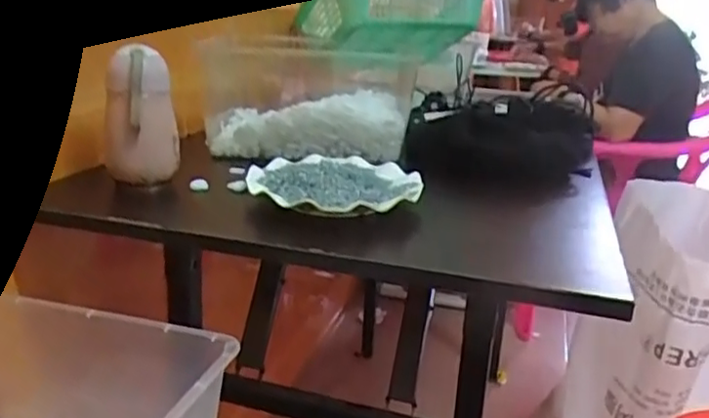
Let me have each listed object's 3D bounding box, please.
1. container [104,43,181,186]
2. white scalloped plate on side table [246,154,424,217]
[{"bbox_3d":[-0.228,-0.103,0.686,0.075,0.138,0.070,-2,19,-17],"label":"container"},{"bbox_3d":[-0.023,-0.030,0.685,0.175,0.026,0.172,3,18,-1],"label":"white scalloped plate on side table"}]

